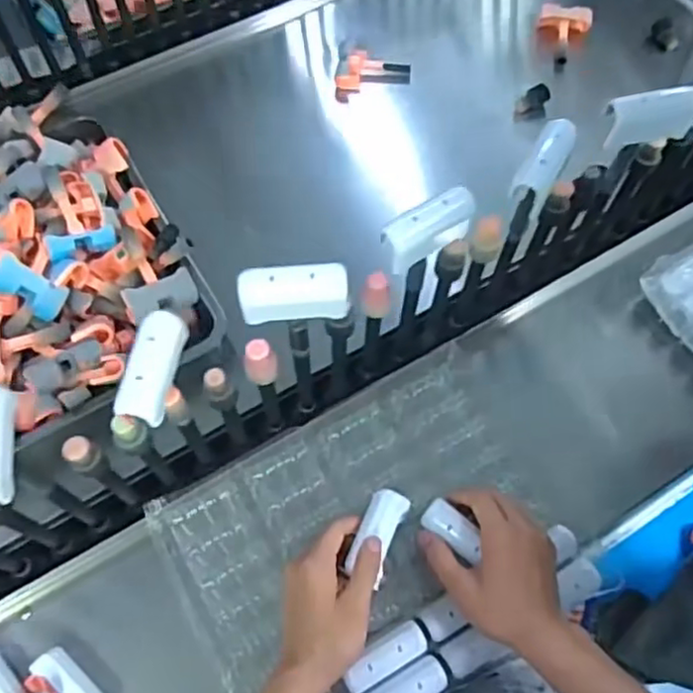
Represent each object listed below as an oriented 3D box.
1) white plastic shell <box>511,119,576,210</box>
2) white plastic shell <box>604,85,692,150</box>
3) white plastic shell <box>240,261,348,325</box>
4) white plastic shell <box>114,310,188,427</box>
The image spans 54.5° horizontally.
[{"bbox_3d":[0.159,-0.149,0.531,0.029,0.017,0.086,27,66,14],"label":"white plastic shell"},{"bbox_3d":[0.258,-0.195,0.567,0.081,0.047,0.018,-14,63,-6],"label":"white plastic shell"},{"bbox_3d":[-0.037,-0.038,0.482,0.076,0.034,0.027,-6,63,-2],"label":"white plastic shell"},{"bbox_3d":[-0.130,0.013,0.453,0.034,0.019,0.074,15,72,-15],"label":"white plastic shell"}]

